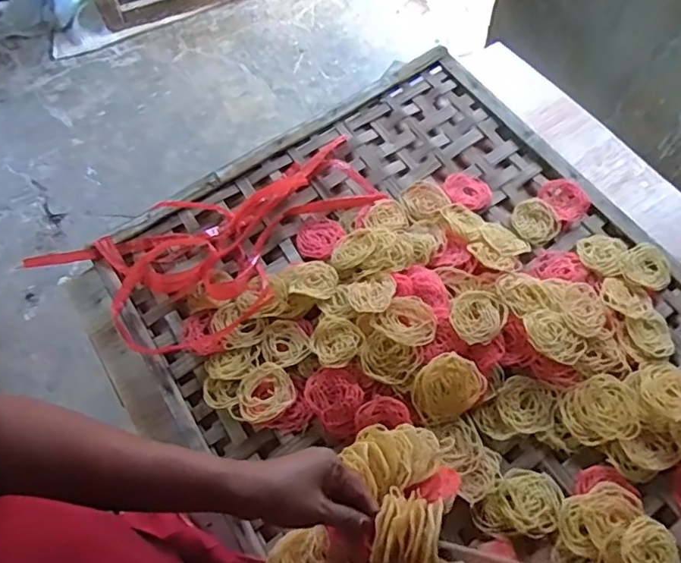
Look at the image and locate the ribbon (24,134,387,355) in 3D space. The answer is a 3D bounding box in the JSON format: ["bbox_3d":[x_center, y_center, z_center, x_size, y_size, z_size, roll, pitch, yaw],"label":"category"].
[{"bbox_3d":[-0.151,-0.051,0.774,0.454,0.037,0.230,-31,65,-14],"label":"ribbon"}]

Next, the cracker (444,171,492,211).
[{"bbox_3d":[0.181,-0.131,0.815,0.064,0.015,0.068,-1,61,2],"label":"cracker"}]

